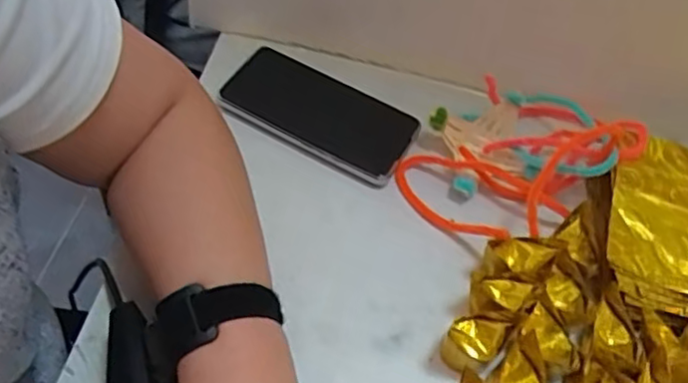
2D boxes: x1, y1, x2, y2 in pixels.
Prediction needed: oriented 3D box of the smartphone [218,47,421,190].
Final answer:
[{"bbox_3d":[-0.021,-0.065,0.545,0.158,0.015,0.077,26,63,10],"label":"smartphone"}]

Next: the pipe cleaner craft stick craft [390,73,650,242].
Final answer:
[{"bbox_3d":[0.140,-0.034,0.522,0.182,0.055,0.122,-27,63,-25],"label":"pipe cleaner craft stick craft"}]

